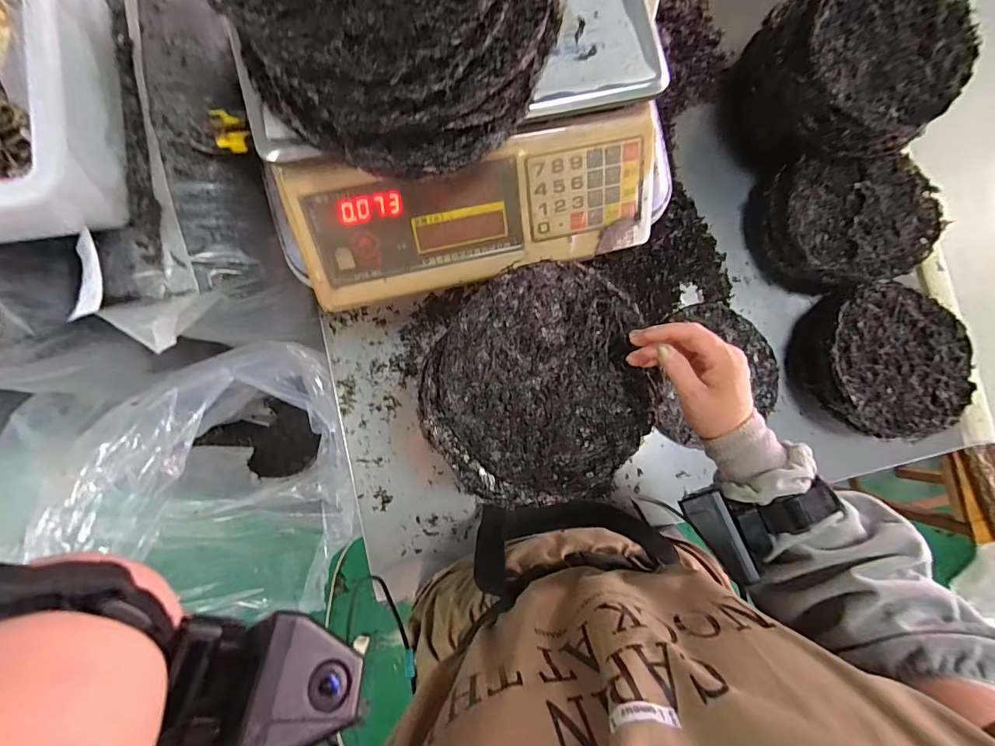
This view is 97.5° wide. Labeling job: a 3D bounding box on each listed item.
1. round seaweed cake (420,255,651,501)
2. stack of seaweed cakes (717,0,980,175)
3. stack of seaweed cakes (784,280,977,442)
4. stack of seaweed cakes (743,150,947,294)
[{"bbox_3d":[0.043,0.009,0.387,0.187,0.027,0.217,40,83,-1],"label":"round seaweed cake"},{"bbox_3d":[0.456,-0.385,0.588,0.202,0.157,0.196,4,85,-5],"label":"stack of seaweed cakes"},{"bbox_3d":[0.524,-0.015,0.602,0.196,0.081,0.193,30,83,-2],"label":"stack of seaweed cakes"},{"bbox_3d":[0.480,-0.212,0.615,0.195,0.094,0.186,-11,86,-6],"label":"stack of seaweed cakes"}]

